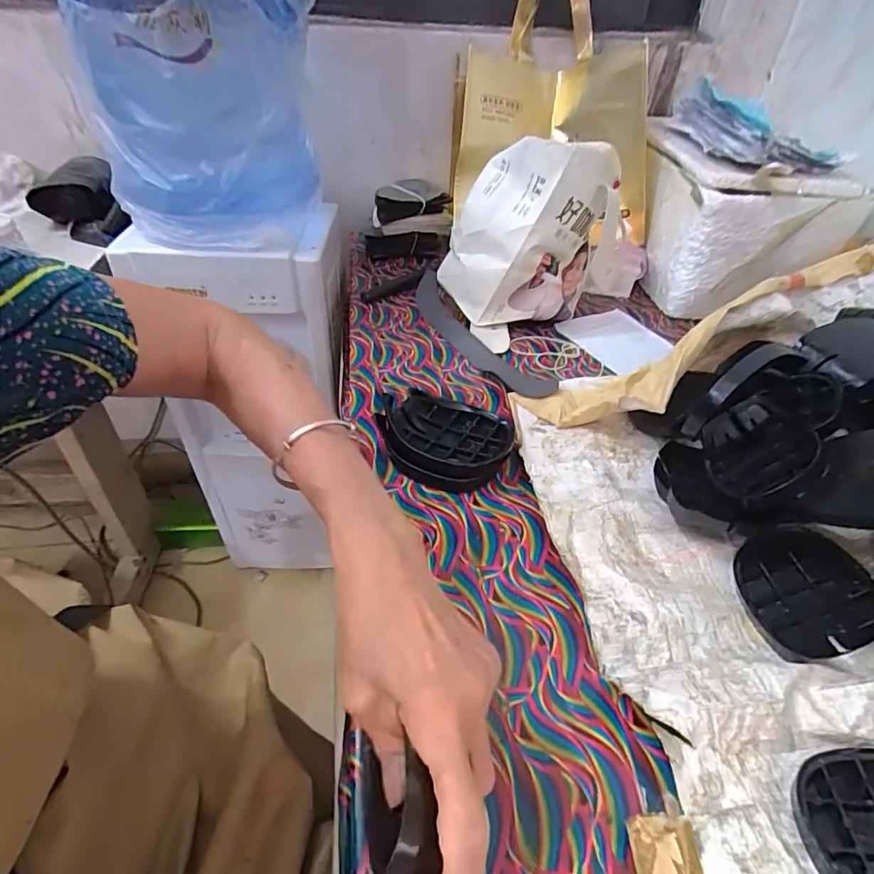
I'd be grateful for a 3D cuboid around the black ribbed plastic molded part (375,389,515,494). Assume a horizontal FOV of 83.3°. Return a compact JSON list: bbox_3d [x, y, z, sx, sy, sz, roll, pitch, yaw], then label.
[{"bbox_3d":[0.008,0.002,0.505,0.135,0.046,0.094,9,43,8],"label":"black ribbed plastic molded part"}]

